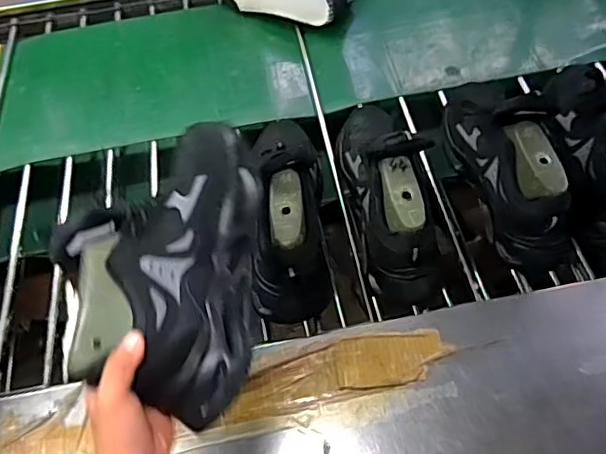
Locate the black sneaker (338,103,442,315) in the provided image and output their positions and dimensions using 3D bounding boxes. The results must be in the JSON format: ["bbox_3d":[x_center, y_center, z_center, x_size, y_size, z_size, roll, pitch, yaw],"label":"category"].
[{"bbox_3d":[0.119,-0.067,0.751,0.105,0.141,0.295,-10,56,-2],"label":"black sneaker"}]

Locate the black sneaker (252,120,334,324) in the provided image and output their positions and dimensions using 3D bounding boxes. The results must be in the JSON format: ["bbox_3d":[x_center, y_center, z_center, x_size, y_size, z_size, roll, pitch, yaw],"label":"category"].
[{"bbox_3d":[-0.017,-0.002,0.693,0.091,0.103,0.241,-2,96,3],"label":"black sneaker"}]

